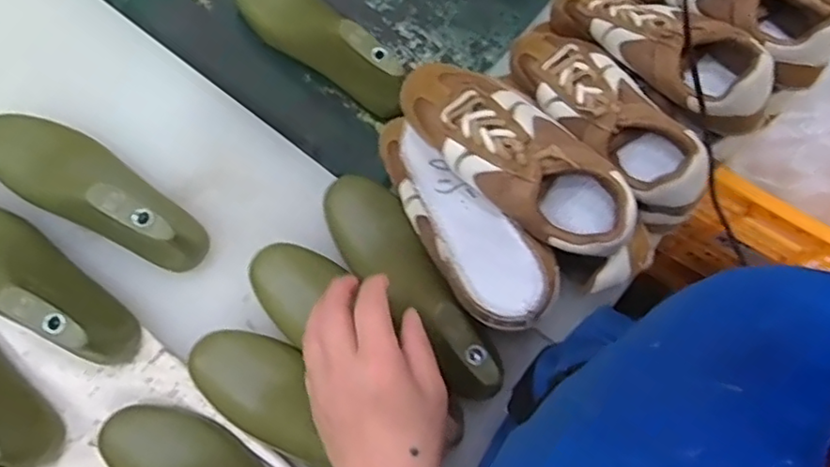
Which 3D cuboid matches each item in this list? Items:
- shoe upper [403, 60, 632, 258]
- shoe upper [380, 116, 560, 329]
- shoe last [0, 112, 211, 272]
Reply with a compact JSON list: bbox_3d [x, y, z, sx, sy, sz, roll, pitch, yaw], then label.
[{"bbox_3d":[0.080,-0.070,0.511,0.224,0.060,0.096,38,77,6],"label":"shoe upper"},{"bbox_3d":[0.031,-0.023,0.526,0.084,0.068,0.255,-29,51,-11],"label":"shoe upper"},{"bbox_3d":[-0.293,-0.044,0.555,0.232,0.088,0.077,30,75,5],"label":"shoe last"}]

